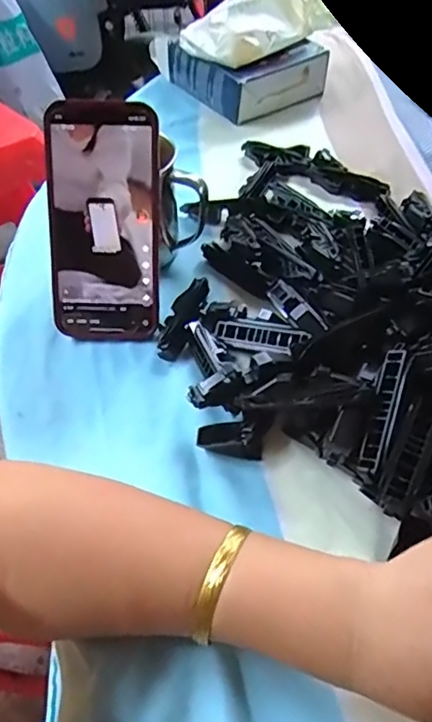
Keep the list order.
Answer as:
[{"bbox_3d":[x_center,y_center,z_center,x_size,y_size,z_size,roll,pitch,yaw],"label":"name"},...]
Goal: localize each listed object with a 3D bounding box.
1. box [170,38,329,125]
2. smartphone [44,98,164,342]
[{"bbox_3d":[0.038,-0.355,0.680,0.143,0.054,0.147,-33,56,-25],"label":"box"},{"bbox_3d":[-0.078,-0.095,0.393,0.077,0.160,0.012,1,15,2],"label":"smartphone"}]

